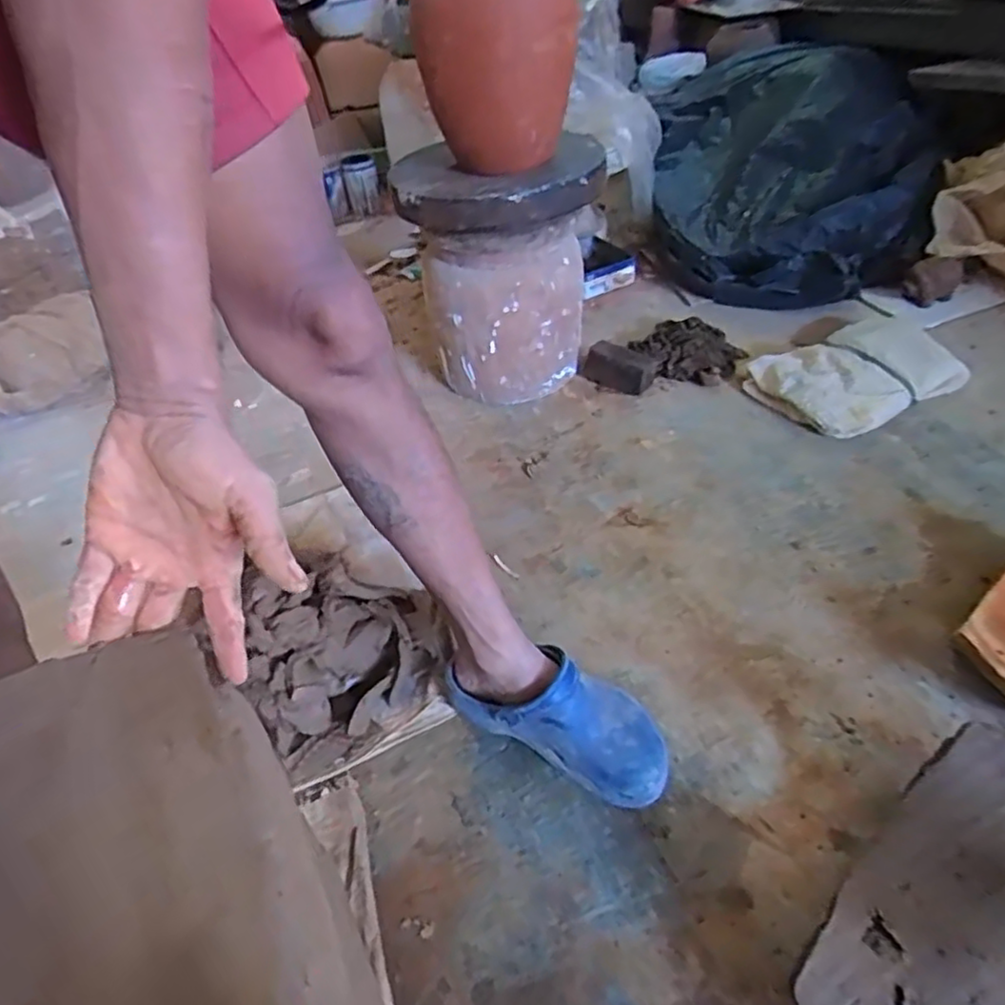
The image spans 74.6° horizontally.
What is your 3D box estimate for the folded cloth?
[{"bbox_3d":[0.617,-0.234,1.143,0.353,0.075,0.249,-19,45,-13],"label":"folded cloth"}]

